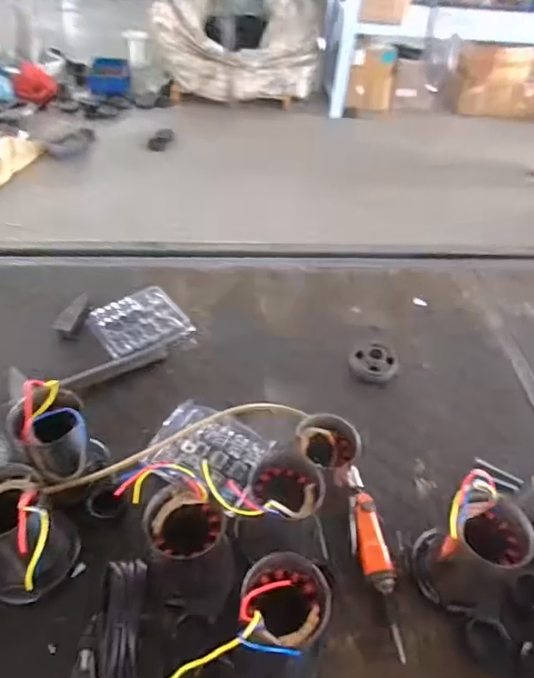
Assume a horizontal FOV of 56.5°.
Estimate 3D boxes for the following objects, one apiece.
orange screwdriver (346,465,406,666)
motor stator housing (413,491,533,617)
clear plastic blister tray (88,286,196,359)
[{"bbox_3d":[0.150,0.311,0.716,0.050,0.039,0.260,-3,47,-9],"label":"orange screwdriver"},{"bbox_3d":[0.266,0.283,0.655,0.101,0.174,0.109,3,46,-3],"label":"motor stator housing"},{"bbox_3d":[-0.260,-0.041,1.008,0.169,0.019,0.156,-24,53,-26],"label":"clear plastic blister tray"}]

